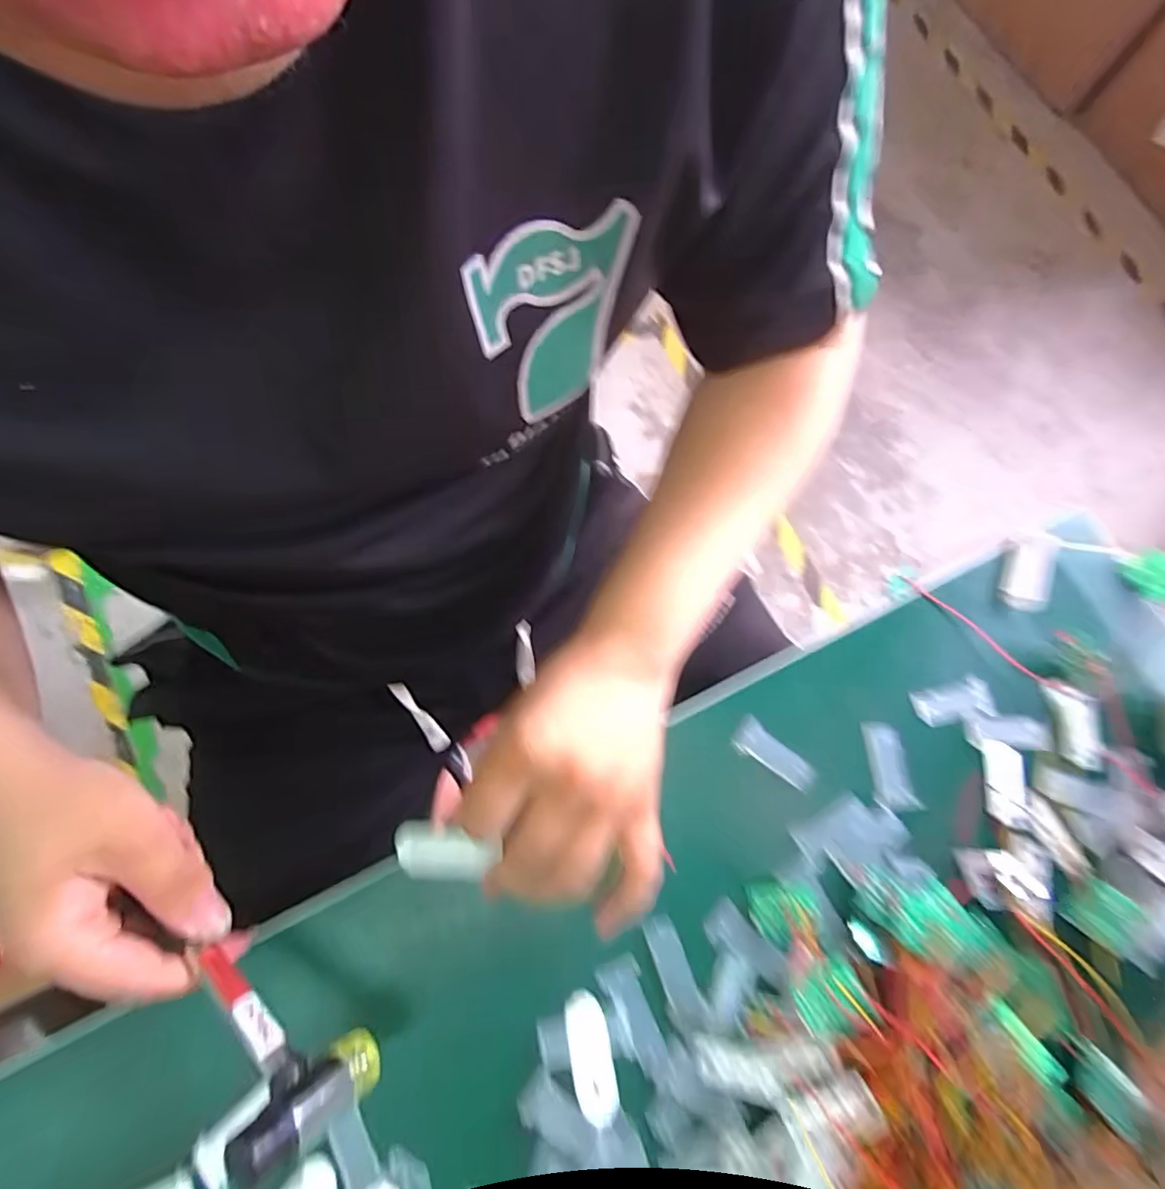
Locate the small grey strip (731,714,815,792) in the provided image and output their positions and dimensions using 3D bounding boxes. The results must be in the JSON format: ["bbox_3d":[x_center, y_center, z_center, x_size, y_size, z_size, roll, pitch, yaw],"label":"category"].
[{"bbox_3d":[0.117,0.100,0.350,0.053,0.009,0.022,42,73,13],"label":"small grey strip"}]

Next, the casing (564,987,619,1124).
[{"bbox_3d":[0.004,0.240,0.294,0.021,0.006,0.056,-9,69,-6],"label":"casing"}]

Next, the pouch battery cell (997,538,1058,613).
[{"bbox_3d":[0.308,-0.016,0.395,0.029,0.015,0.056,21,69,6],"label":"pouch battery cell"}]

